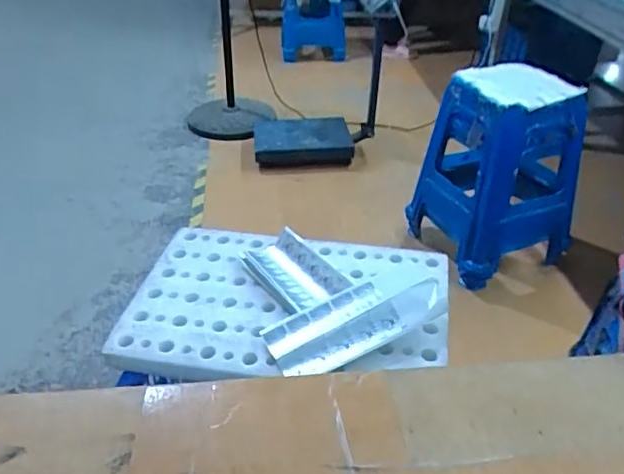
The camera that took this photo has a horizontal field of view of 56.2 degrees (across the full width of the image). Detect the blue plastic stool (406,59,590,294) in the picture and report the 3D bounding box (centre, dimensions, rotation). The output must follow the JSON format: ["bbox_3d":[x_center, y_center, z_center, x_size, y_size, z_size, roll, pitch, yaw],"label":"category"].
[{"bbox_3d":[0.560,-0.207,1.772,0.352,0.567,0.367,-11,37,-16],"label":"blue plastic stool"}]

